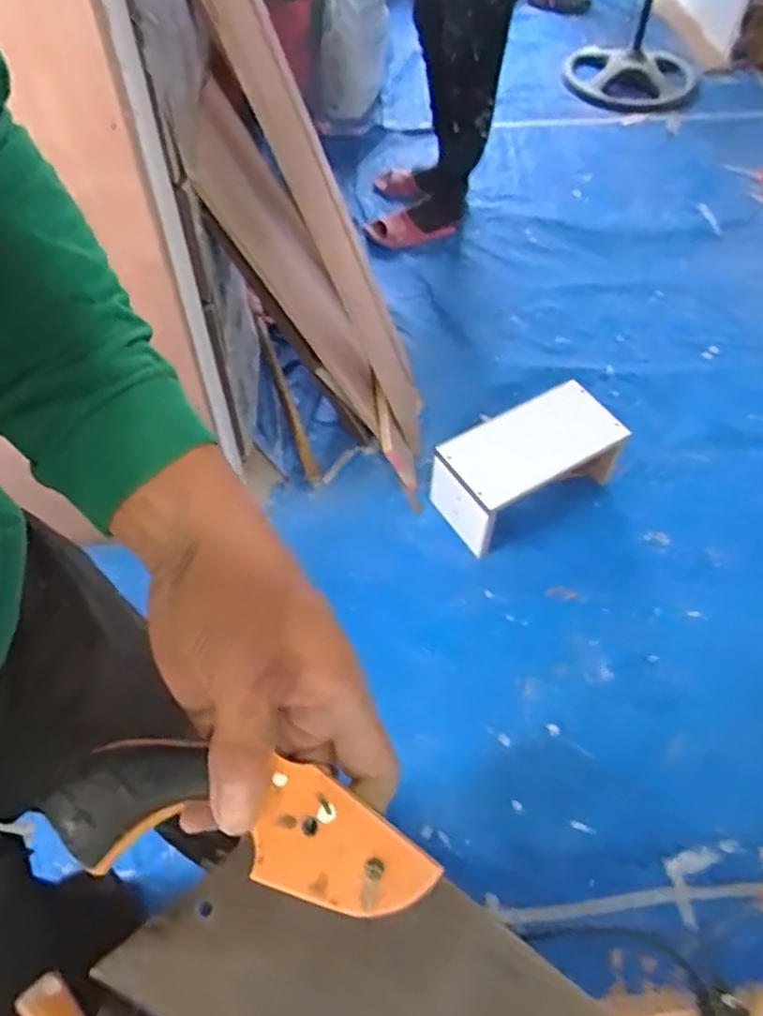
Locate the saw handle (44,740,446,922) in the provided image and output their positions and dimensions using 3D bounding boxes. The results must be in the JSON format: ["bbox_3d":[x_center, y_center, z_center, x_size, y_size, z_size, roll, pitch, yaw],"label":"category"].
[{"bbox_3d":[-0.061,0.134,0.309,0.164,0.019,0.051,10,57,9],"label":"saw handle"}]

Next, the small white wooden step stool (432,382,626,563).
[{"bbox_3d":[0.308,-0.089,1.569,0.392,0.182,0.192,-29,60,-19],"label":"small white wooden step stool"}]

